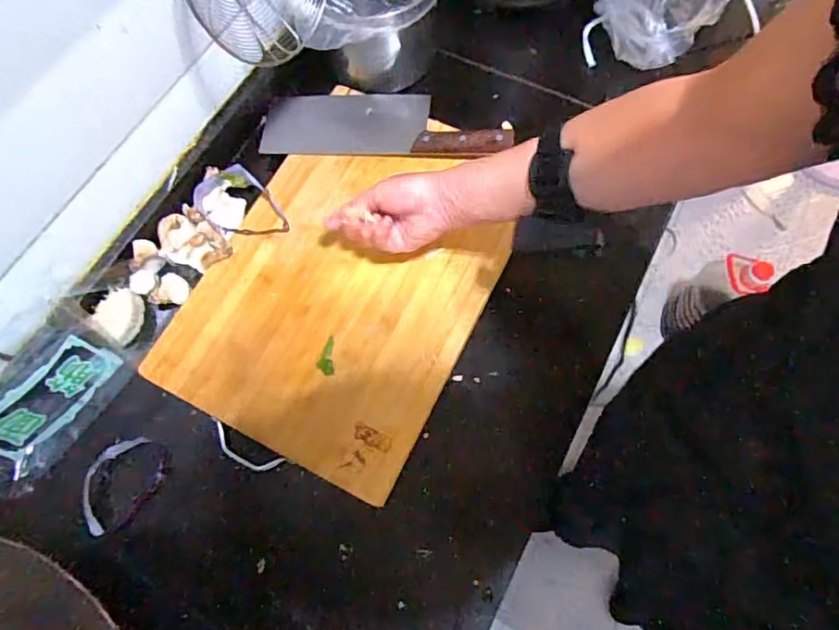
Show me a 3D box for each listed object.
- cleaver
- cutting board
[{"bbox_3d":[-0.045,-0.241,0.650,0.297,0.021,0.105,0,69,3],"label":"cleaver"},{"bbox_3d":[-0.080,-0.034,0.585,0.290,0.025,0.366,25,72,12],"label":"cutting board"}]

